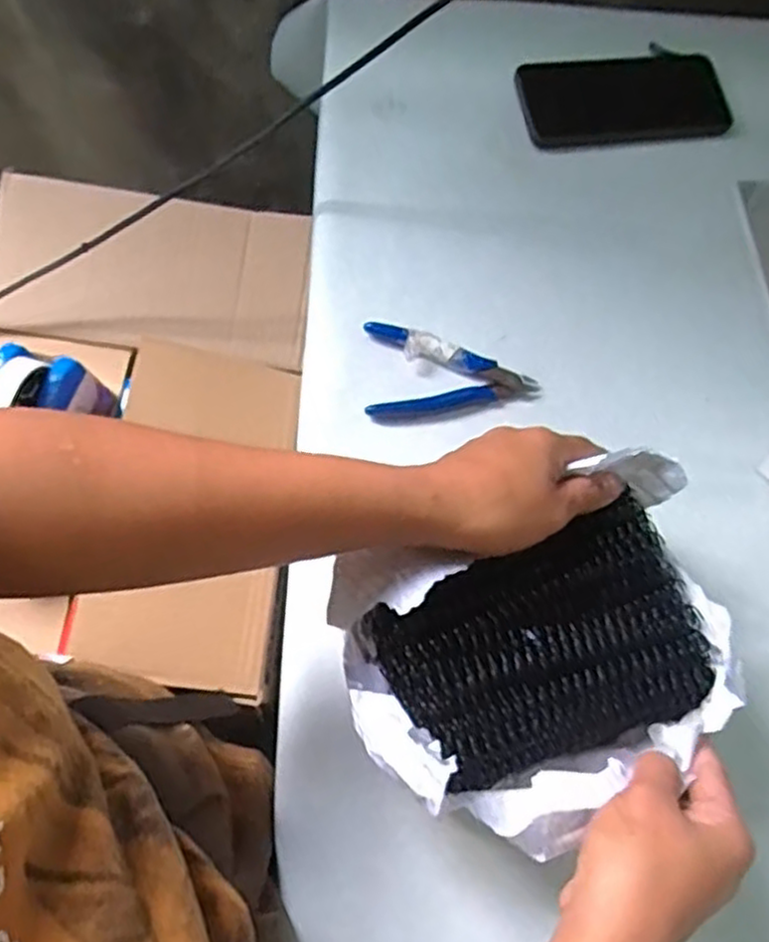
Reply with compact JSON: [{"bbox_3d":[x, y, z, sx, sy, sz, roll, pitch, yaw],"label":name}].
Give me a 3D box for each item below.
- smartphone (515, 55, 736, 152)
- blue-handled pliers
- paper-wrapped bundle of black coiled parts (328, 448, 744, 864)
[{"bbox_3d":[0.199,-0.308,0.601,0.175,0.011,0.086,-8,71,-5],"label":"smartphone"},{"bbox_3d":[0.048,-0.068,0.509,0.120,0.015,0.065,4,71,-1],"label":"blue-handled pliers"},{"bbox_3d":[0.080,0.089,0.364,0.192,0.047,0.154,-18,73,-9],"label":"paper-wrapped bundle of black coiled parts"}]

